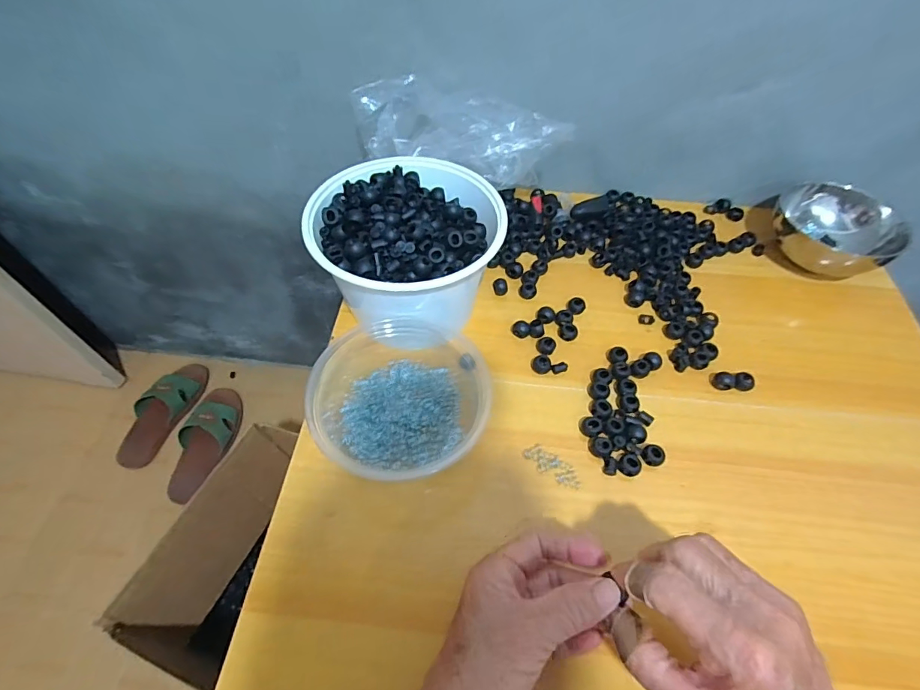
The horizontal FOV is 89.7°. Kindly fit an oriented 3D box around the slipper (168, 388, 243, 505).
[{"bbox_3d":[-0.489,0.180,0.887,0.092,0.056,0.228,13,56,7],"label":"slipper"}]

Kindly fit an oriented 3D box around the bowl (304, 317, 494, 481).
[{"bbox_3d":[-0.050,0.035,0.378,0.136,0.052,0.136,-11,56,-9],"label":"bowl"}]

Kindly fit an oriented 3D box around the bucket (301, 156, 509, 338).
[{"bbox_3d":[-0.048,-0.082,0.434,0.165,0.103,0.163,1,55,-1],"label":"bucket"}]

